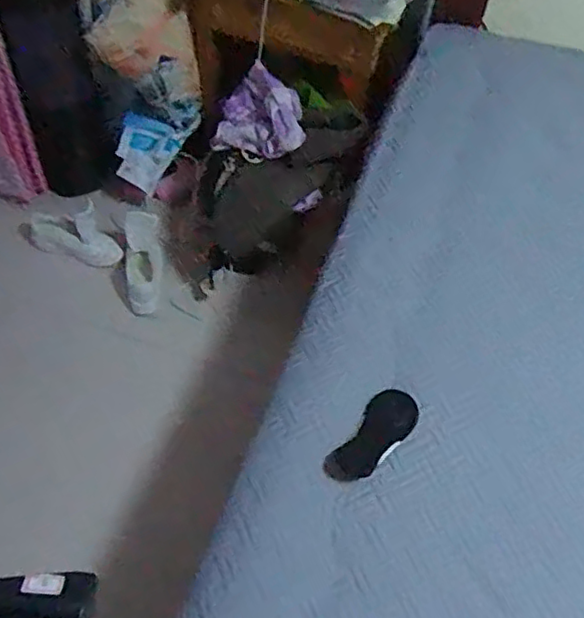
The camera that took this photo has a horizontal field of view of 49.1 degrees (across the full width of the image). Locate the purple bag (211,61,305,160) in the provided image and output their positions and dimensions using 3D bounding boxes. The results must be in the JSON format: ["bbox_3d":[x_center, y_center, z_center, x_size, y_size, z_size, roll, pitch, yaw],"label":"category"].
[{"bbox_3d":[-0.085,-0.497,1.662,0.242,0.169,0.189,9,54,2],"label":"purple bag"}]

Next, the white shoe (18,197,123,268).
[{"bbox_3d":[-0.630,-0.221,1.835,0.318,0.109,0.130,13,54,5],"label":"white shoe"}]

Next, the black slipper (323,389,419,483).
[{"bbox_3d":[0.134,0.211,1.043,0.077,0.027,0.184,36,59,20],"label":"black slipper"}]

